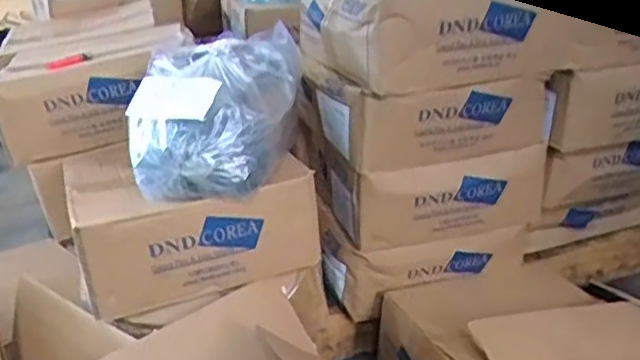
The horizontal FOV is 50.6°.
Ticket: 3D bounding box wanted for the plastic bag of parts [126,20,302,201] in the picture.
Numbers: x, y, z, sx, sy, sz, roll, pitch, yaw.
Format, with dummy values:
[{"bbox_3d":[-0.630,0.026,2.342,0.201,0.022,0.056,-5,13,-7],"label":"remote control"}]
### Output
[{"bbox_3d":[-0.145,-0.090,0.957,0.213,0.176,0.228,0,22,-2],"label":"plastic bag of parts"}]

